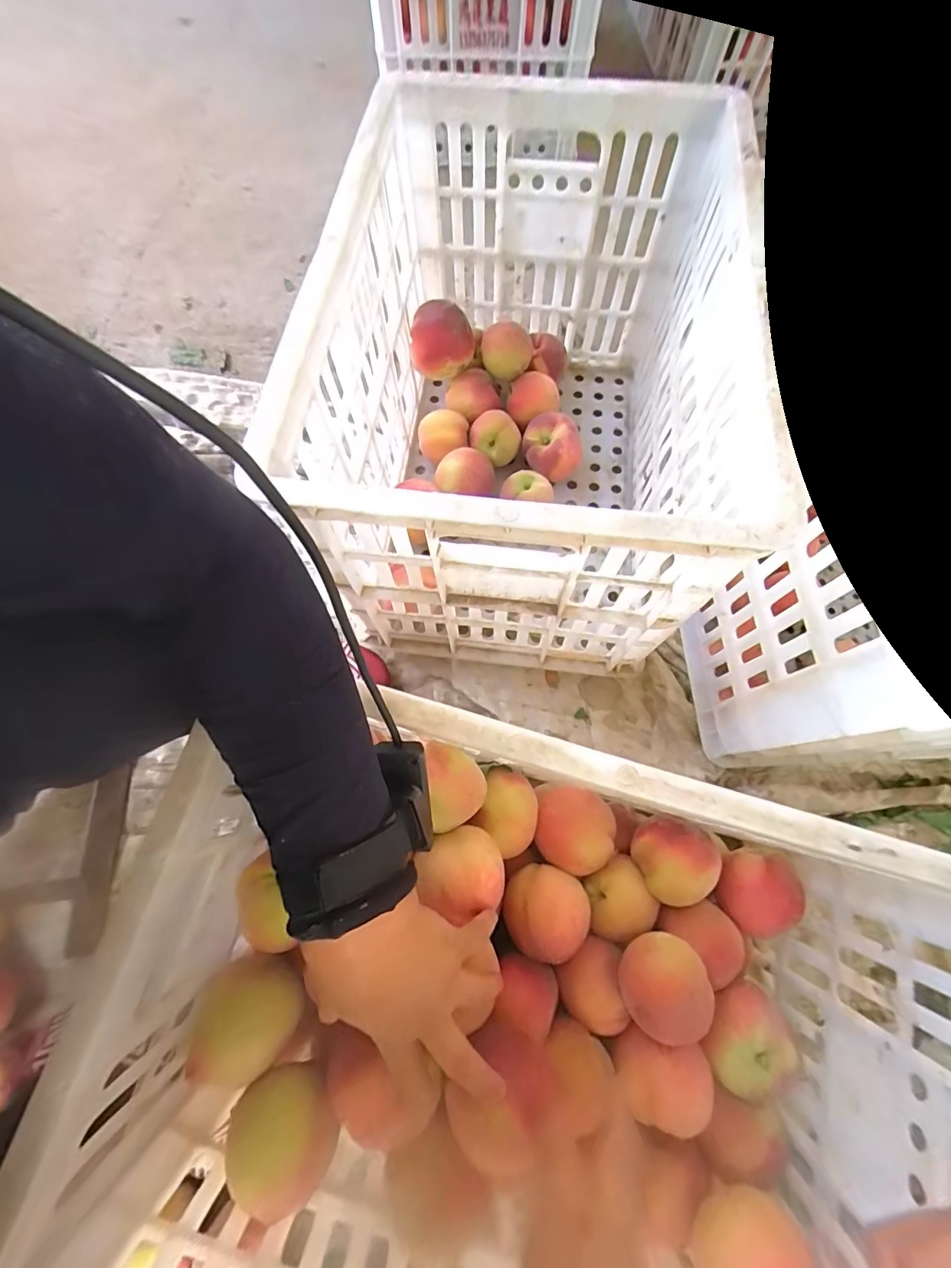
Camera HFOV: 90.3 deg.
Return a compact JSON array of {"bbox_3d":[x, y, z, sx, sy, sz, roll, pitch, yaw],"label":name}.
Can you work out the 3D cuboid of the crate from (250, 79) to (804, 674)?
[{"bbox_3d":[0.050,-0.264,0.510,0.338,0.327,0.536,7,74,1],"label":"crate"}]

